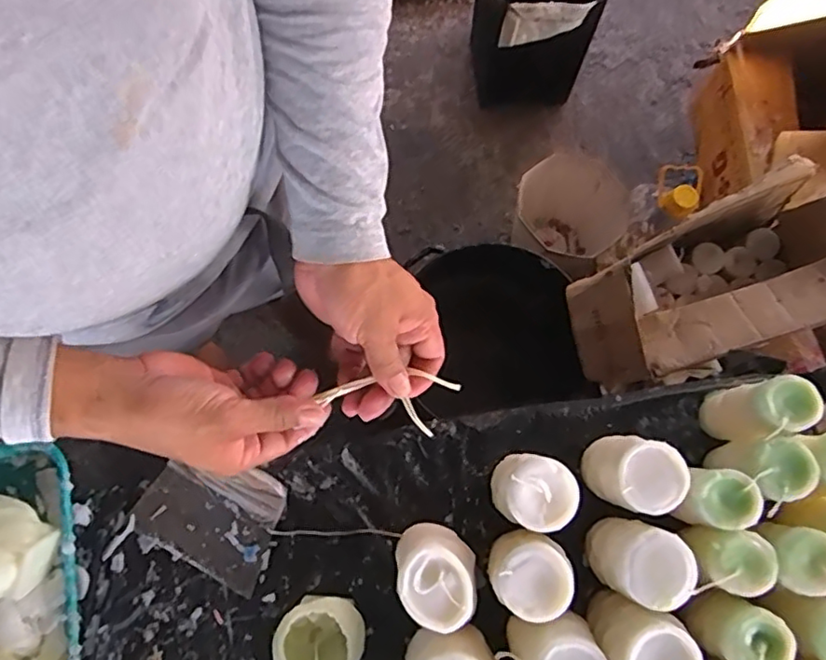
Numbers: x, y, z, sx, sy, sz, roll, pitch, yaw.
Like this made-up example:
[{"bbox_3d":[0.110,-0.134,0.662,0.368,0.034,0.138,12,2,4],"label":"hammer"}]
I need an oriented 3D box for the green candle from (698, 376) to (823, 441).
[{"bbox_3d":[0.317,0.074,0.553,0.050,0.105,0.049,0,76,0],"label":"green candle"}]

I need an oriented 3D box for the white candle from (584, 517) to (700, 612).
[{"bbox_3d":[0.191,0.198,0.510,0.068,0.083,0.056,20,76,4],"label":"white candle"}]

